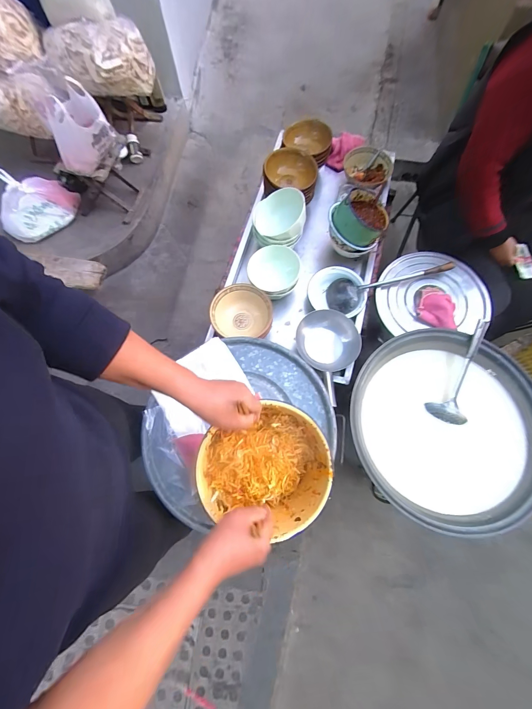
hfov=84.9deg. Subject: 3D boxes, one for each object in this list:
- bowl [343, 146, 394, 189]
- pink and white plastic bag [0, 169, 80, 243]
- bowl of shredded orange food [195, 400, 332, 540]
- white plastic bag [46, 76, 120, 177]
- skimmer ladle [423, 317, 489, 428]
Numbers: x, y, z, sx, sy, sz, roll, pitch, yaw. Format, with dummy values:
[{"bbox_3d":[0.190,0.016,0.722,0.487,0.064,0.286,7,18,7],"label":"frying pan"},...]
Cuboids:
[{"bbox_3d":[0.400,-0.723,1.163,0.180,0.093,0.170,-1,70,2],"label":"bowl"},{"bbox_3d":[-1.033,-0.679,1.330,0.294,0.213,0.247,-18,71,-4],"label":"pink and white plastic bag"},{"bbox_3d":[0.005,0.223,0.561,0.235,0.096,0.215,-28,76,-6],"label":"bowl of shredded orange food"},{"bbox_3d":[-0.716,-0.887,1.148,0.177,0.210,0.234,10,71,6],"label":"white plastic bag"},{"bbox_3d":[0.582,0.056,0.830,0.110,0.062,0.306,32,78,10],"label":"skimmer ladle"}]

